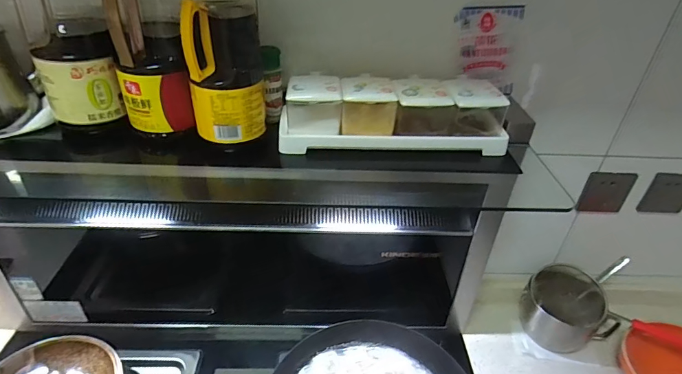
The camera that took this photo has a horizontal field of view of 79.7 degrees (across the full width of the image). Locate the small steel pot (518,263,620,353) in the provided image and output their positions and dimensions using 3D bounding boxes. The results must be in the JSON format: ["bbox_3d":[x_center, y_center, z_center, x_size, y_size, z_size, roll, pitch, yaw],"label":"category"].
[{"bbox_3d":[0.449,0.251,0.827,0.155,0.126,0.130,-5,36,-12],"label":"small steel pot"}]

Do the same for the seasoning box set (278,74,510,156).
[{"bbox_3d":[0.073,-0.103,0.563,0.305,0.078,0.089,1,35,-3],"label":"seasoning box set"}]

